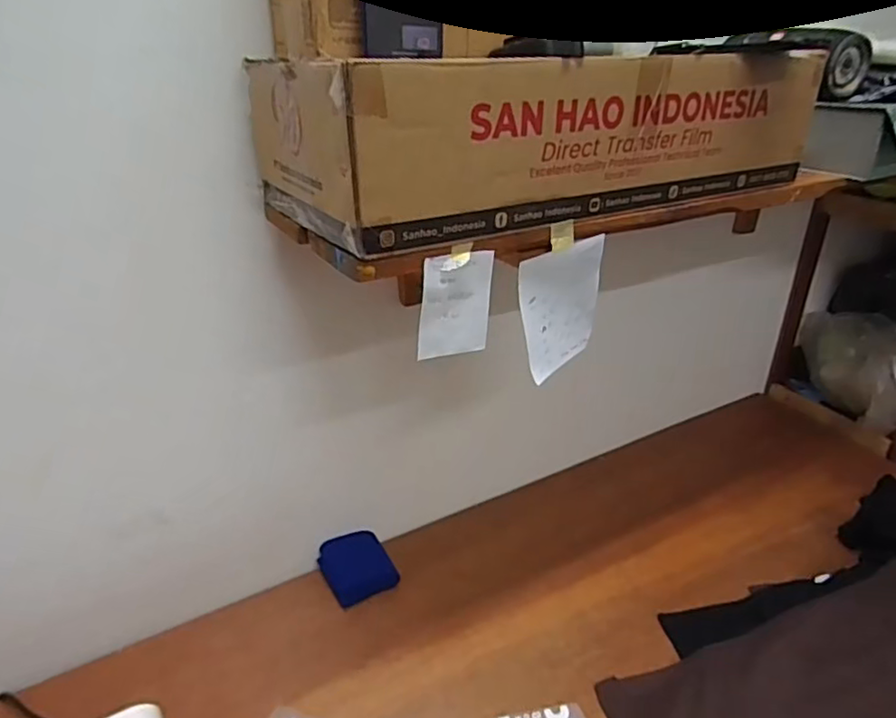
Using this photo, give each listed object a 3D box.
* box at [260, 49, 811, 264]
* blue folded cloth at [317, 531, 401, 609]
[{"bbox_3d":[0.126,-0.276,0.715,0.631,0.146,0.263,-14,34,-25],"label":"box"},{"bbox_3d":[-0.157,0.361,1.059,0.114,0.039,0.121,-16,33,-26],"label":"blue folded cloth"}]

